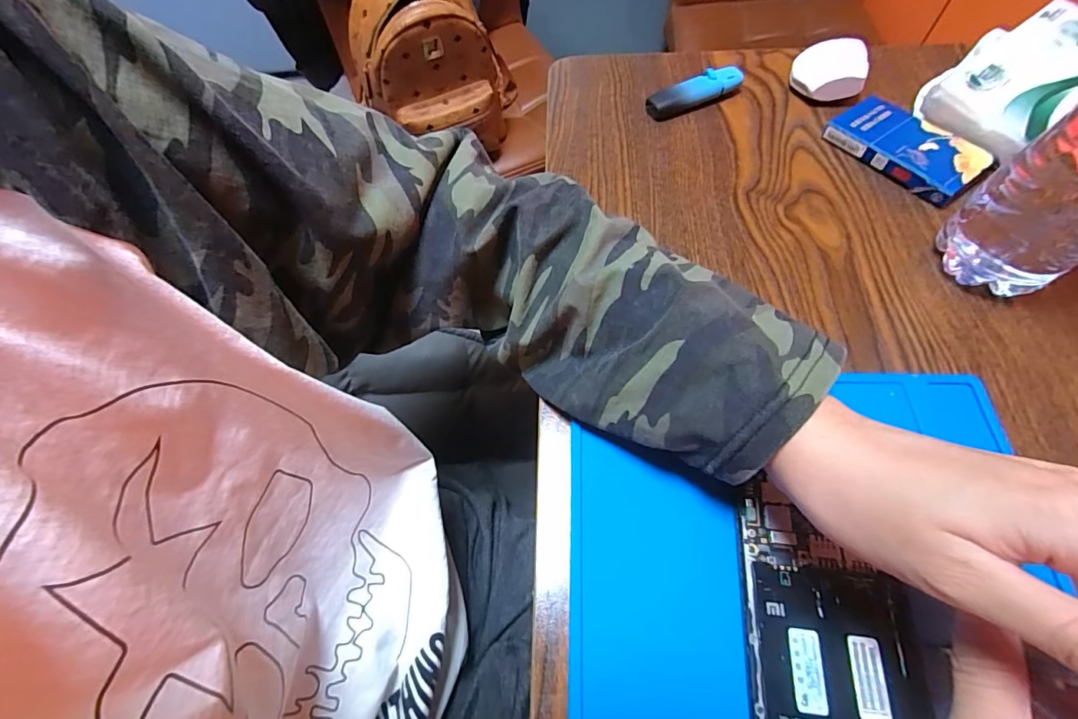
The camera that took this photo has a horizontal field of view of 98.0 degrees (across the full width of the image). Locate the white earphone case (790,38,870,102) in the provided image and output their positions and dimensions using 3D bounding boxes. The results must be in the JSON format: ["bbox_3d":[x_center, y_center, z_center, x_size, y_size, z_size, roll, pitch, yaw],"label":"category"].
[{"bbox_3d":[0.236,-0.234,0.384,0.054,0.031,0.047,22,66,13],"label":"white earphone case"}]

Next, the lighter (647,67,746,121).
[{"bbox_3d":[0.131,-0.223,0.393,0.083,0.017,0.021,-22,64,-9],"label":"lighter"}]

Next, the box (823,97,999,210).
[{"bbox_3d":[0.270,-0.156,0.346,0.051,0.019,0.102,-34,67,-14],"label":"box"}]

